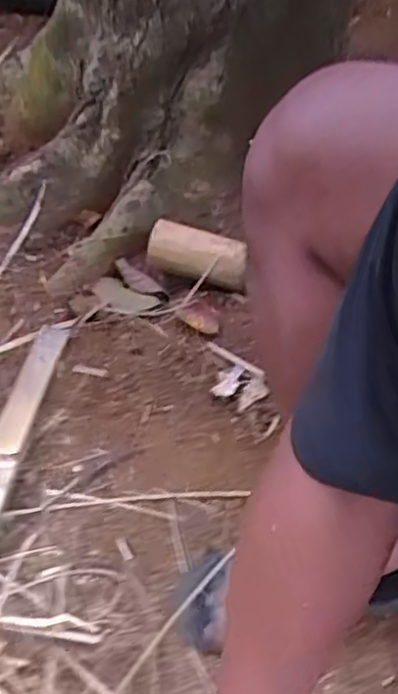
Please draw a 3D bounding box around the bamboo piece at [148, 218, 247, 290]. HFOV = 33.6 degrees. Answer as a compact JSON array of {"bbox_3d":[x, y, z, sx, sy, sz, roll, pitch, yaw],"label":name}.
[{"bbox_3d":[-0.003,-0.134,0.956,0.142,0.057,0.061,18,55,-4],"label":"bamboo piece"}]

